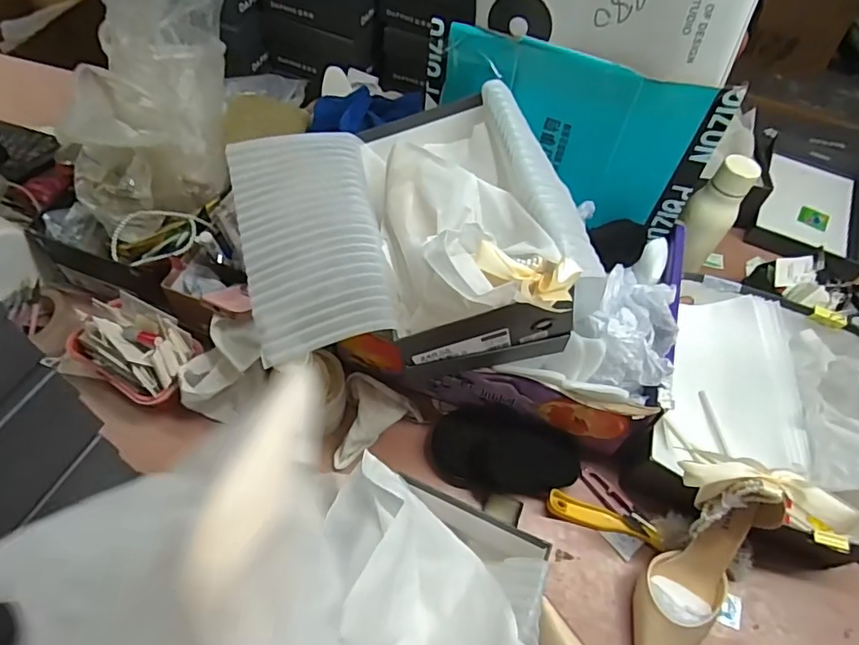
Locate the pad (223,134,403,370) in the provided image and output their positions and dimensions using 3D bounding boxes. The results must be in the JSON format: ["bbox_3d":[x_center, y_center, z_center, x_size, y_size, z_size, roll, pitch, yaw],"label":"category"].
[{"bbox_3d":[-0.131,-0.097,0.590,0.146,0.035,0.275,-16,66,2],"label":"pad"}]

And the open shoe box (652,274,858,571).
[{"bbox_3d":[0.423,0.116,0.685,0.240,0.101,0.348,17,56,8],"label":"open shoe box"}]

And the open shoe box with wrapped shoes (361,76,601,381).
[{"bbox_3d":[0.049,-0.121,0.603,0.207,0.141,0.330,-7,56,-8],"label":"open shoe box with wrapped shoes"}]

